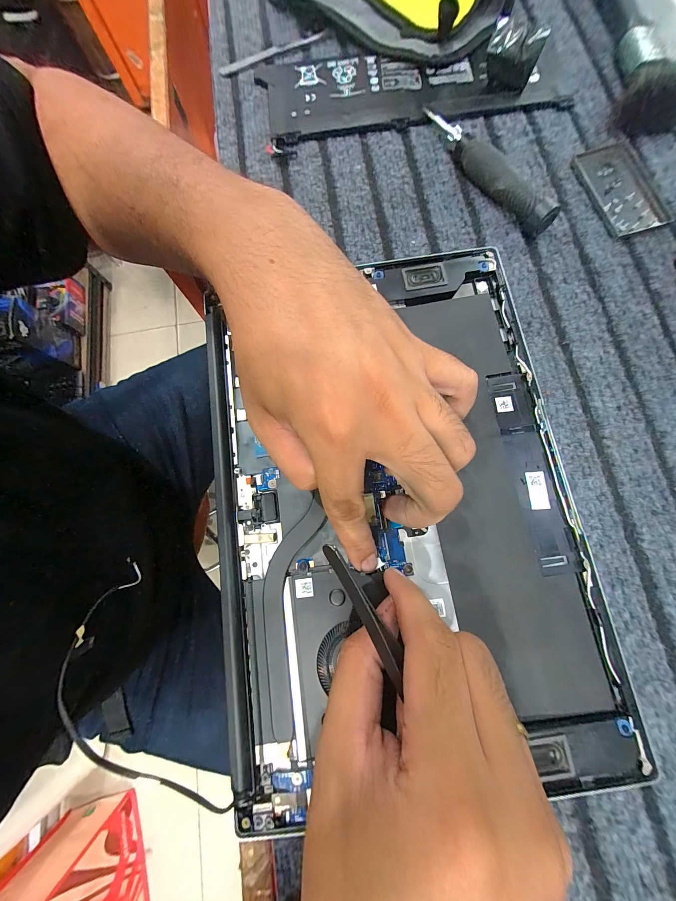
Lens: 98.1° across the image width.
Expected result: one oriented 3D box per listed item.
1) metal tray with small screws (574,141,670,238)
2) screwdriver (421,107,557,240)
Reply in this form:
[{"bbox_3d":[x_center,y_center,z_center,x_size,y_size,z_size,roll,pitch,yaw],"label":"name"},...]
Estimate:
[{"bbox_3d":[0.219,-0.202,0.226,0.044,0.004,0.080,-16,78,-1],"label":"metal tray with small screws"},{"bbox_3d":[0.114,-0.221,0.225,0.018,0.021,0.137,-31,78,-4],"label":"screwdriver"}]

